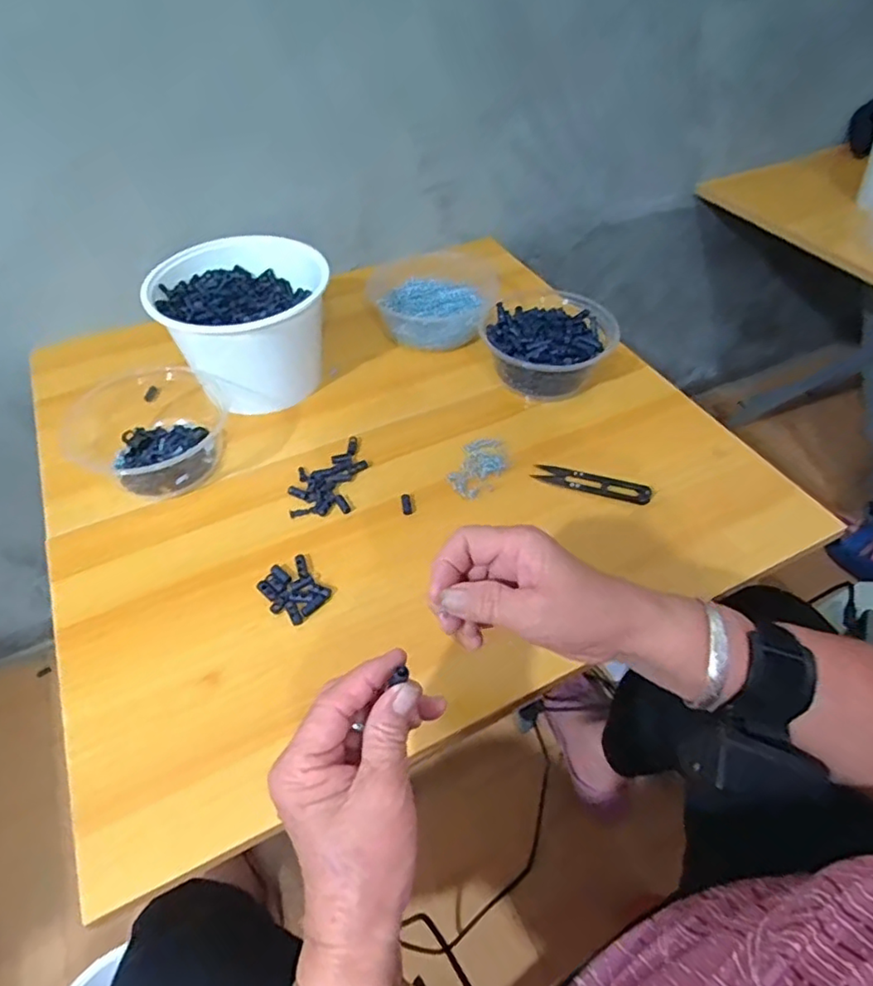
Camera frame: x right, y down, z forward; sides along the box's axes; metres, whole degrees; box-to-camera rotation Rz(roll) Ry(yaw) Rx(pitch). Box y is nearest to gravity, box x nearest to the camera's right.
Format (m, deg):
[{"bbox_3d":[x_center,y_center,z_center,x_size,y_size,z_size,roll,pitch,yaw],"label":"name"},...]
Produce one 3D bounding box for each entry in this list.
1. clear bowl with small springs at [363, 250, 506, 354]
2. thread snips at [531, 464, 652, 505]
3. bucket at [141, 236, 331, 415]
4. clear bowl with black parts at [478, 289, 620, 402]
[{"bbox_3d":[-0.003,-0.215,0.690,0.138,0.055,0.145,0,48,0],"label":"clear bowl with small springs"},{"bbox_3d":[0.135,-0.009,0.526,0.100,0.005,0.024,15,49,12],"label":"thread snips"},{"bbox_3d":[-0.184,-0.162,0.598,0.155,0.116,0.148,0,48,0],"label":"bucket"},{"bbox_3d":[0.108,-0.144,0.612,0.116,0.072,0.125,0,48,0],"label":"clear bowl with black parts"}]

